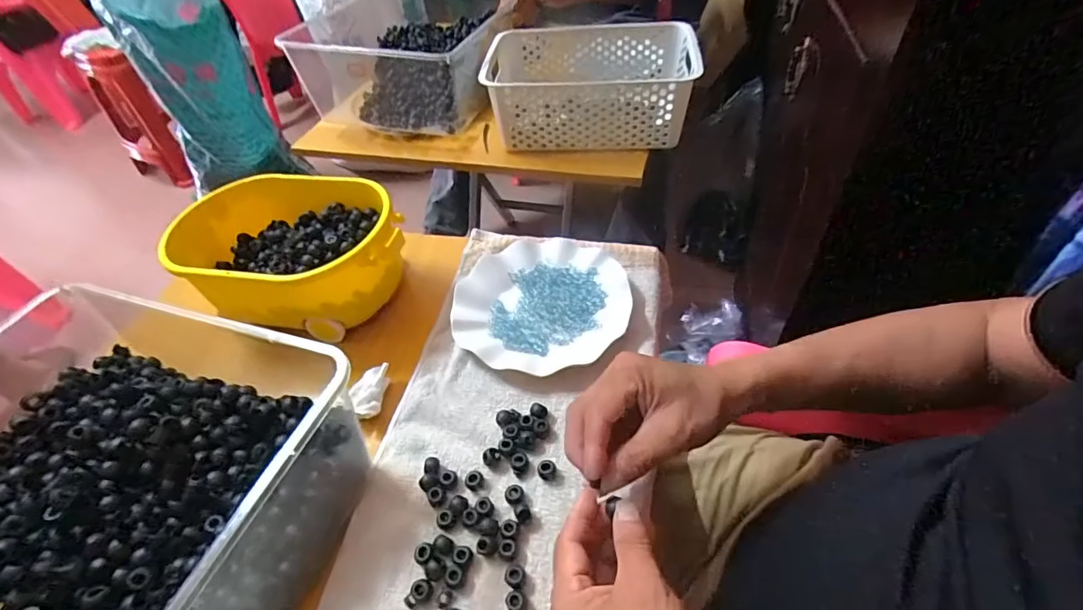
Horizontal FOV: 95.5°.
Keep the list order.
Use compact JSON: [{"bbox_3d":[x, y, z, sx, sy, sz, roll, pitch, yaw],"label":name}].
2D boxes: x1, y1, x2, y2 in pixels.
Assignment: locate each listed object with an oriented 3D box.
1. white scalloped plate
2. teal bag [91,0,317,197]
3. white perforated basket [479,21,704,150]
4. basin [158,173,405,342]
[{"bbox_3d":[0.000,-0.004,0.525,0.187,0.023,0.172,-3,47,4],"label":"white scalloped plate"},{"bbox_3d":[-0.937,-0.579,1.373,0.286,0.532,0.266,-34,53,-23],"label":"teal bag"},{"bbox_3d":[0.076,-0.340,0.770,0.301,0.106,0.210,0,48,6],"label":"white perforated basket"},{"bbox_3d":[-0.269,-0.051,0.547,0.252,0.104,0.166,7,49,13],"label":"basin"}]

